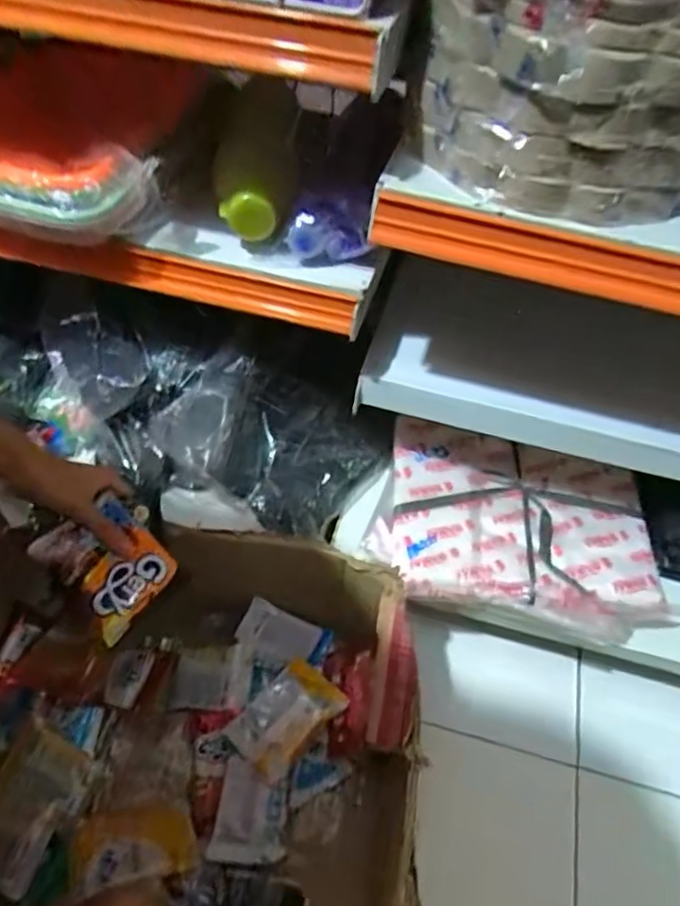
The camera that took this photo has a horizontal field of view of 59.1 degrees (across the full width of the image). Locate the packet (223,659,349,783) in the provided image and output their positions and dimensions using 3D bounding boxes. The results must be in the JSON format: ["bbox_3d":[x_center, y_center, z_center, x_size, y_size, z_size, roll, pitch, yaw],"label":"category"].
[{"bbox_3d":[-0.056,0.263,0.603,0.072,0.020,0.108,39,59,24],"label":"packet"}]

